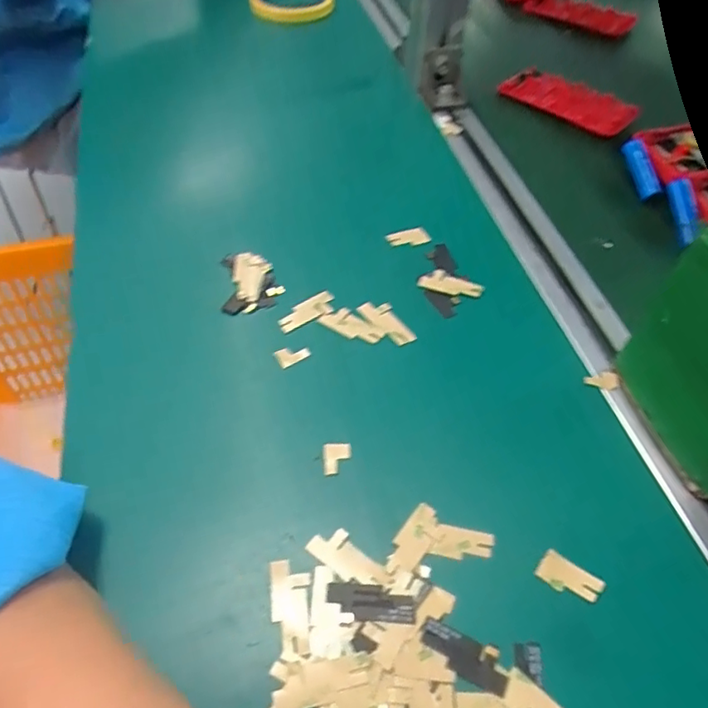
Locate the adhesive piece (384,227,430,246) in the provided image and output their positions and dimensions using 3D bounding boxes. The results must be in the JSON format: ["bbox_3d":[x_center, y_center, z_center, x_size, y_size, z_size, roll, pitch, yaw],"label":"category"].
[{"bbox_3d":[0.040,-0.083,0.407,0.030,0.005,0.017,-16,55,-15],"label":"adhesive piece"}]

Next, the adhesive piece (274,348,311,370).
[{"bbox_3d":[-0.037,0.001,0.337,0.020,0.005,0.011,-20,57,-18],"label":"adhesive piece"}]

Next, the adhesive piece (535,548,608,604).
[{"bbox_3d":[0.102,0.107,0.265,0.029,0.004,0.015,30,57,18],"label":"adhesive piece"}]

